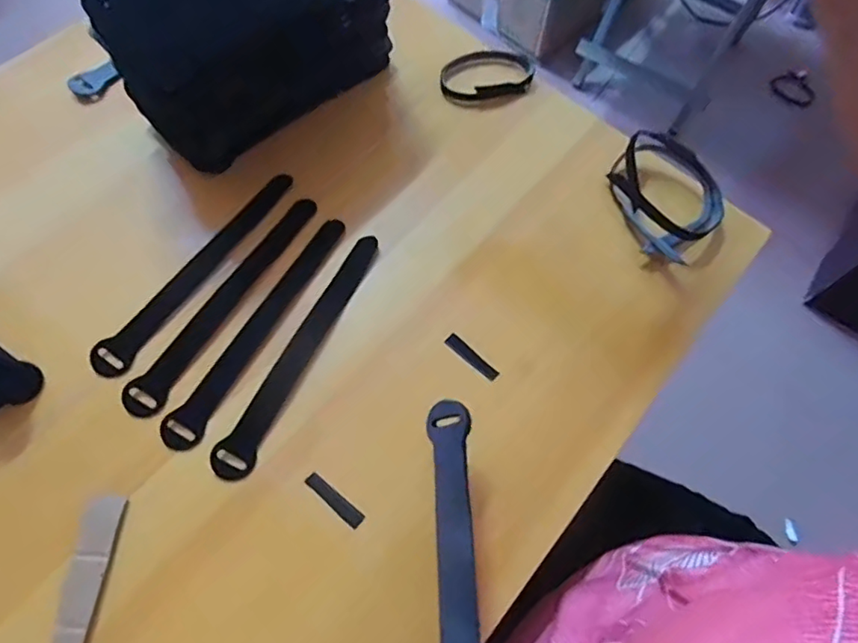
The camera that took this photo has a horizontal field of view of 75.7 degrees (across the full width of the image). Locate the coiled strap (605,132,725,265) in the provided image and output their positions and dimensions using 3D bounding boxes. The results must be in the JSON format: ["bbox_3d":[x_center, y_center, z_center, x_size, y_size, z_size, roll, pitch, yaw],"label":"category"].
[{"bbox_3d":[0.189,-0.102,0.449,0.095,0.031,0.103,39,69,14],"label":"coiled strap"}]

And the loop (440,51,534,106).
[{"bbox_3d":[0.054,-0.228,0.507,0.086,0.015,0.063,-1,65,-4],"label":"loop"}]

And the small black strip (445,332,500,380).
[{"bbox_3d":[0.031,0.025,0.395,0.044,0.005,0.010,40,69,14],"label":"small black strip"}]

